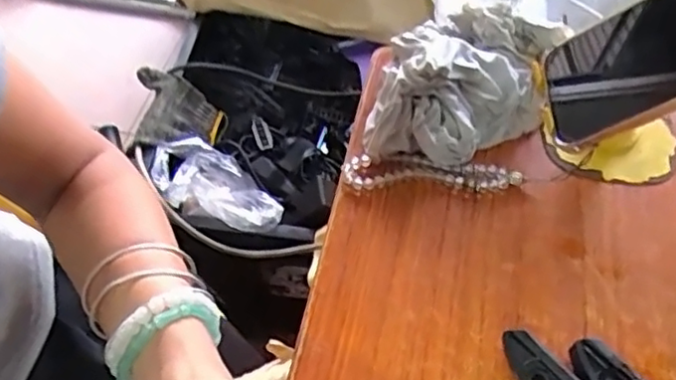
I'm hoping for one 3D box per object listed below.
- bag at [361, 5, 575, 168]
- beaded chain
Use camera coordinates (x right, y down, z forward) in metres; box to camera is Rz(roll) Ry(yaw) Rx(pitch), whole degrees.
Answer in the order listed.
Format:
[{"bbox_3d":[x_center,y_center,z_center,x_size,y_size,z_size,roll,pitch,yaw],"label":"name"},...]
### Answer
[{"bbox_3d":[0.084,-0.071,0.432,0.111,0.051,0.122,12,55,8],"label":"bag"},{"bbox_3d":[0.062,-0.010,0.414,0.113,0.010,0.022,1,55,0],"label":"beaded chain"}]

